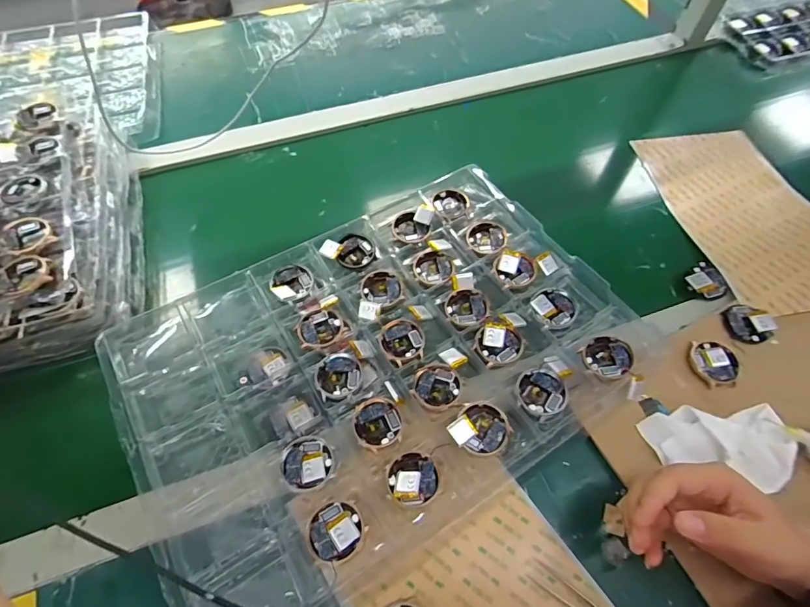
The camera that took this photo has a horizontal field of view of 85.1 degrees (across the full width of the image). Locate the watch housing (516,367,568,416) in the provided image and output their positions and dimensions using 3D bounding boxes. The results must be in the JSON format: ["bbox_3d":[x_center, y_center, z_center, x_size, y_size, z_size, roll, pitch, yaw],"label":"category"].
[{"bbox_3d":[0.122,0.079,0.395,0.043,0.012,0.042,0,59,0],"label":"watch housing"}]

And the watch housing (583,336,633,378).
[{"bbox_3d":[0.187,0.049,0.403,0.043,0.008,0.039,-27,63,-15],"label":"watch housing"}]

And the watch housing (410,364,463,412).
[{"bbox_3d":[0.029,0.075,0.401,0.043,0.005,0.043,0,59,0],"label":"watch housing"}]

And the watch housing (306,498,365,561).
[{"bbox_3d":[-0.053,0.173,0.337,0.041,0.005,0.040,-24,63,-14],"label":"watch housing"}]

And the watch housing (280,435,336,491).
[{"bbox_3d":[-0.081,0.133,0.368,0.041,0.009,0.044,0,59,0],"label":"watch housing"}]

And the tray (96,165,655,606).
[{"bbox_3d":[-0.027,0.047,0.426,0.436,0.044,0.313,-27,63,-16],"label":"tray"}]

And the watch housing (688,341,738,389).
[{"bbox_3d":[0.298,0.058,0.423,0.043,0.009,0.046,0,59,0],"label":"watch housing"}]

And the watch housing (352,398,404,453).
[{"bbox_3d":[-0.024,0.104,0.385,0.040,0.006,0.043,0,59,0],"label":"watch housing"}]

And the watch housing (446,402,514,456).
[{"bbox_3d":[0.065,0.108,0.375,0.045,0.016,0.043,0,59,0],"label":"watch housing"}]

